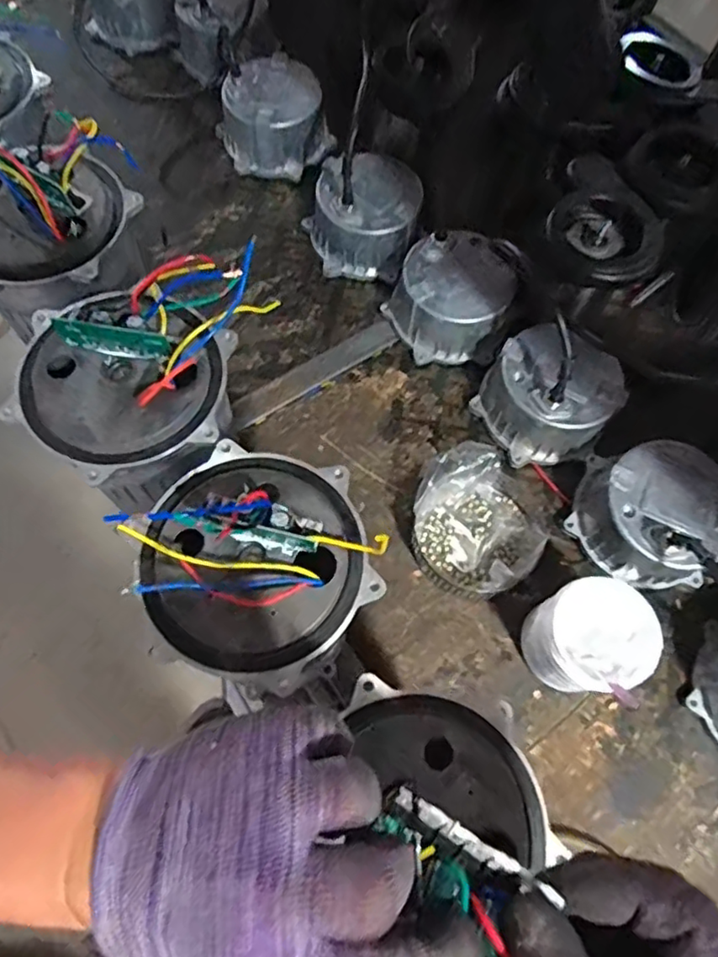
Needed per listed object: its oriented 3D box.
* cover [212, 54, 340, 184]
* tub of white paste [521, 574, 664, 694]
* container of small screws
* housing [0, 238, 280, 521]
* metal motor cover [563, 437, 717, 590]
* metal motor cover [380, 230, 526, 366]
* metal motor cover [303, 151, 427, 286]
[{"bbox_3d":[-0.121,-0.503,0.836,0.148,0.086,0.138,-7,68,-5],"label":"cover"},{"bbox_3d":[0.214,0.153,0.573,0.096,0.103,0.094,1,68,-2],"label":"tub of white paste"},{"bbox_3d":[0.125,0.045,0.631,0.138,0.070,0.141,1,68,-2],"label":"container of small screws"},{"bbox_3d":[-0.168,-0.079,0.445,0.164,0.112,0.171,21,68,6],"label":"housing"},{"bbox_3d":[0.309,0.036,0.628,0.147,0.089,0.137,23,69,7],"label":"metal motor cover"},{"bbox_3d":[0.110,-0.221,0.727,0.139,0.090,0.138,-35,73,-15],"label":"metal motor cover"},{"bbox_3d":[0.003,-0.333,0.768,0.144,0.084,0.132,2,68,-2],"label":"metal motor cover"}]

